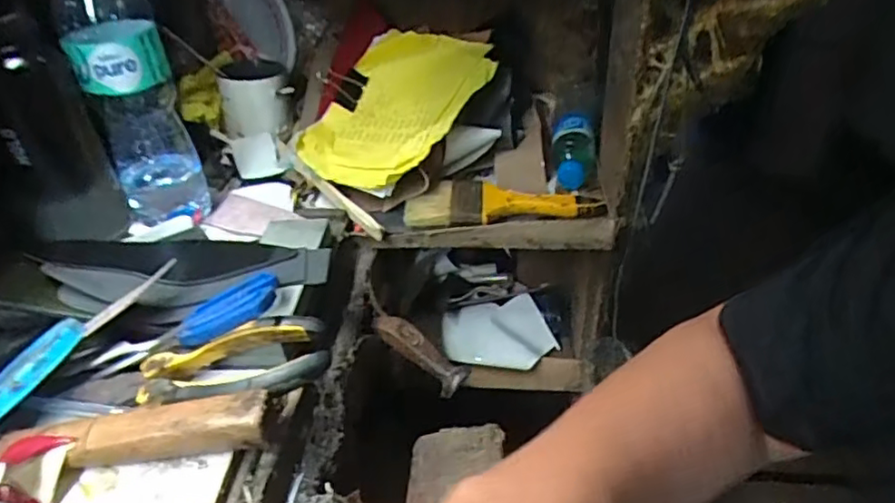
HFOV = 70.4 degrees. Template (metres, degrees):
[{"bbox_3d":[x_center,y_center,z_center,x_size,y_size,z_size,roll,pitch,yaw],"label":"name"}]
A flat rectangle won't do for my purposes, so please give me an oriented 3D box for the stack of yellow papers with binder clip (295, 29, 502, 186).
[{"bbox_3d":[-0.053,-0.179,0.751,0.166,0.070,0.247,20,66,28],"label":"stack of yellow papers with binder clip"}]

